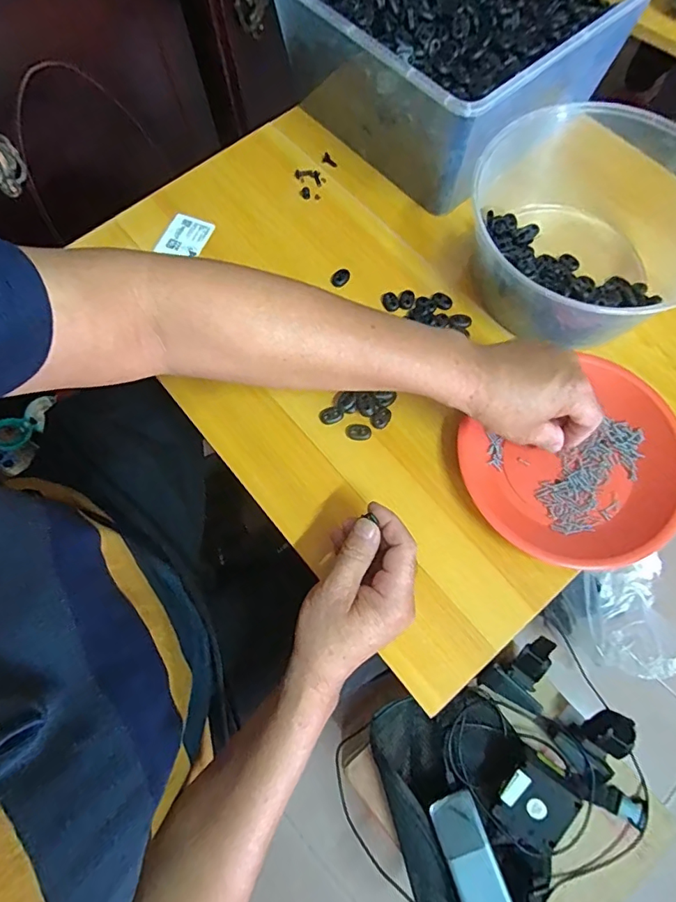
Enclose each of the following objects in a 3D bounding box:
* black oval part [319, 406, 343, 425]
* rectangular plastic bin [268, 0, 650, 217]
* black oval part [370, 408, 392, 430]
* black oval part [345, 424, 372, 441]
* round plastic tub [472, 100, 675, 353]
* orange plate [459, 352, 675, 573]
[{"bbox_3d":[-0.007,-0.034,0.458,0.020,0.005,0.017,-29,74,-8],"label":"black oval part"},{"bbox_3d":[0.122,-0.451,0.527,0.305,0.141,0.302,-41,76,-12],"label":"rectangular plastic bin"},{"bbox_3d":[0.042,-0.030,0.457,0.021,0.004,0.016,-33,74,-10],"label":"black oval part"},{"bbox_3d":[0.019,-0.018,0.455,0.024,0.004,0.016,12,72,5],"label":"black oval part"},{"bbox_3d":[0.240,-0.213,0.466,0.198,0.097,0.208,0,72,1],"label":"round plastic tub"},{"bbox_3d":[0.215,0.015,0.431,0.185,0.028,0.163,-23,73,-7],"label":"orange plate"}]

